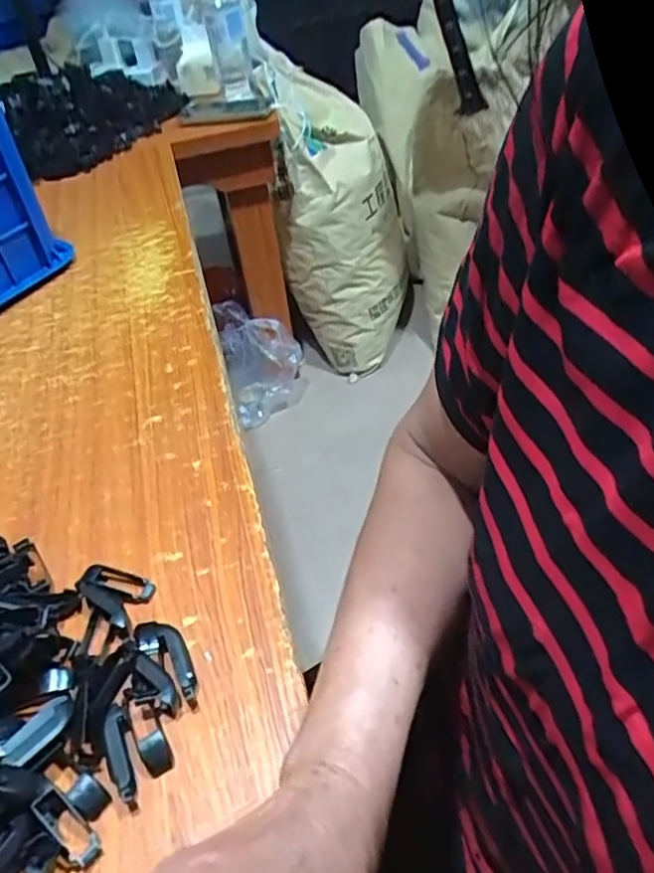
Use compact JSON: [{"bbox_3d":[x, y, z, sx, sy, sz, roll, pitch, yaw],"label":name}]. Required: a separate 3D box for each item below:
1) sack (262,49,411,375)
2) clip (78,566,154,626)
[{"bbox_3d":[0.038,-0.506,1.437,0.269,0.541,0.430,-5,44,2],"label":"sack"},{"bbox_3d":[-0.148,0.105,0.434,0.052,0.015,0.036,22,51,27],"label":"clip"}]

